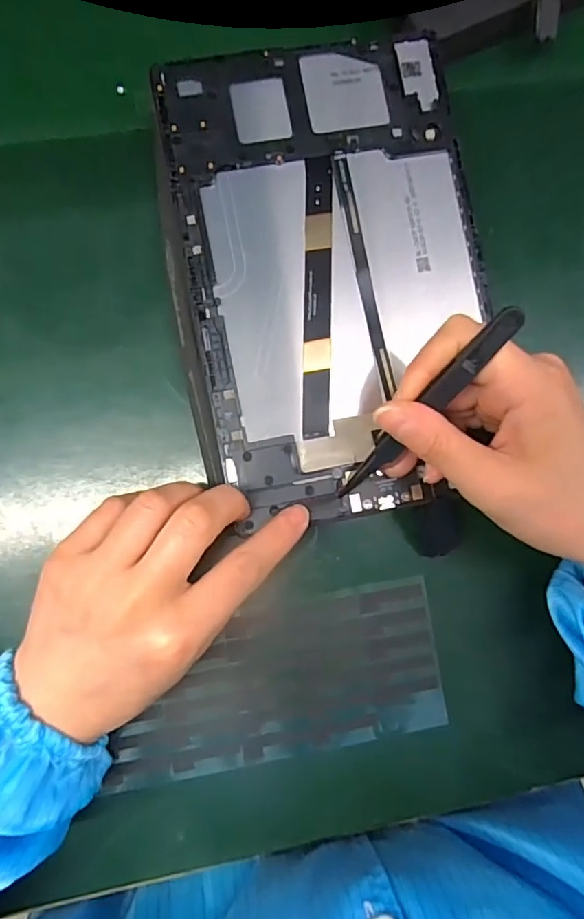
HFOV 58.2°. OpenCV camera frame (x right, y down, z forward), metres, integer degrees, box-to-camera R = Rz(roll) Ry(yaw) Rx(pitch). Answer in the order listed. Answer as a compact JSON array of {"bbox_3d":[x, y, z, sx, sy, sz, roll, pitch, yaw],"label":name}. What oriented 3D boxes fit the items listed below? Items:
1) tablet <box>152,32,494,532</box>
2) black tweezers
[{"bbox_3d":[0.020,-0.094,0.274,0.155,0.014,0.238,-10,87,-5],"label":"tablet"},{"bbox_3d":[0.054,-0.018,0.227,0.011,0.008,0.114,38,125,-2],"label":"black tweezers"}]

